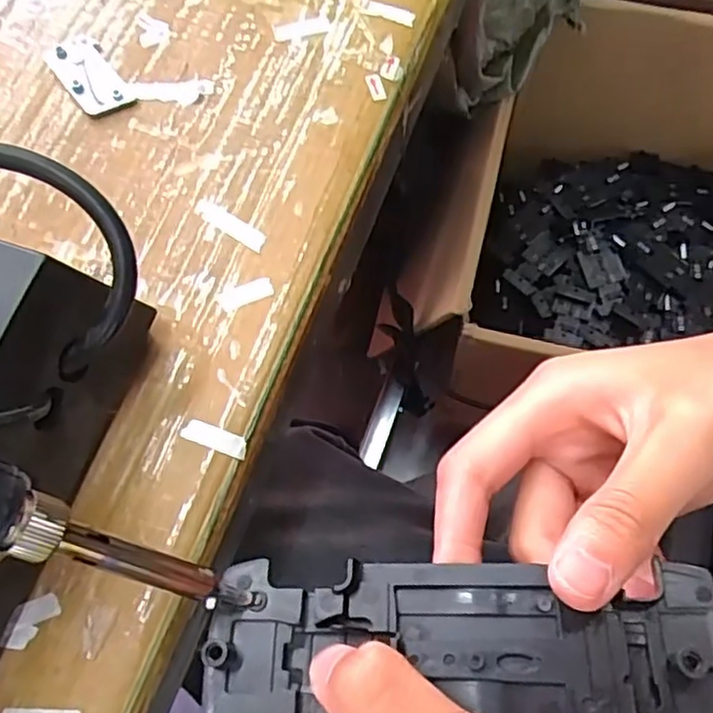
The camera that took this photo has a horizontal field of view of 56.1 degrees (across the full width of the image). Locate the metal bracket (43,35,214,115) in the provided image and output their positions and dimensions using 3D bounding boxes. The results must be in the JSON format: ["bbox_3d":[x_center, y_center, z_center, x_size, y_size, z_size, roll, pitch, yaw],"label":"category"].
[{"bbox_3d":[-0.082,-0.094,0.230,0.057,0.004,0.026,21,72,9],"label":"metal bracket"}]

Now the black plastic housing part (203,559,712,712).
[{"bbox_3d":[0.026,0.075,0.167,0.125,0.011,0.044,1,70,6],"label":"black plastic housing part"}]

